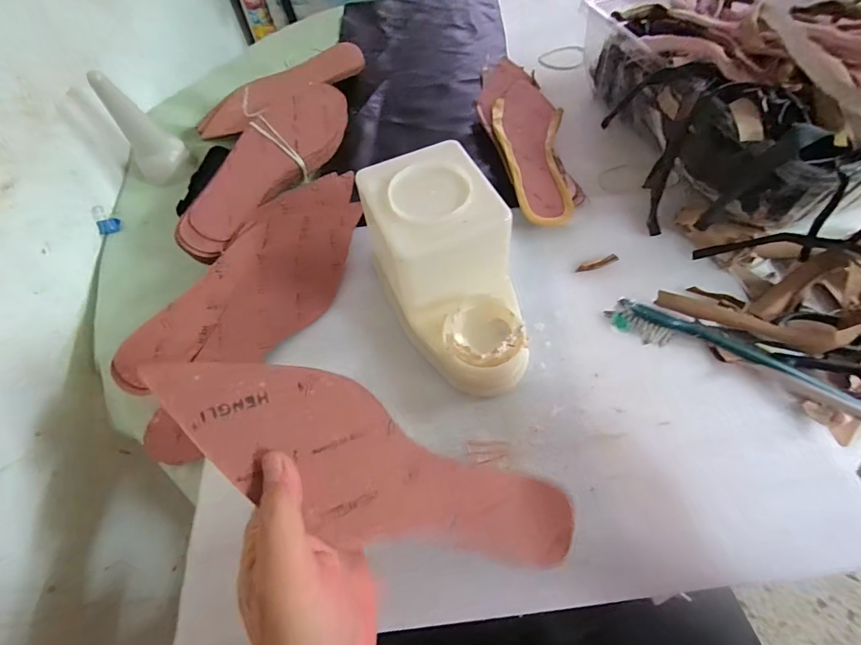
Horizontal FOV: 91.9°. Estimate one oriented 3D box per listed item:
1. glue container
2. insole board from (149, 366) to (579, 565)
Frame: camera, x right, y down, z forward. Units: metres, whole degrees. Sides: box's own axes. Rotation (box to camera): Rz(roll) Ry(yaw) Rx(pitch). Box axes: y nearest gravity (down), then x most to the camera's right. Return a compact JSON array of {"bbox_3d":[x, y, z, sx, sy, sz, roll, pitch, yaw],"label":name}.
[{"bbox_3d":[0.016,-0.042,0.359,0.103,0.111,0.193,-22,61,-8],"label":"glue container"},{"bbox_3d":[-0.024,0.095,0.250,0.267,0.006,0.075,30,68,-16],"label":"insole board"}]

